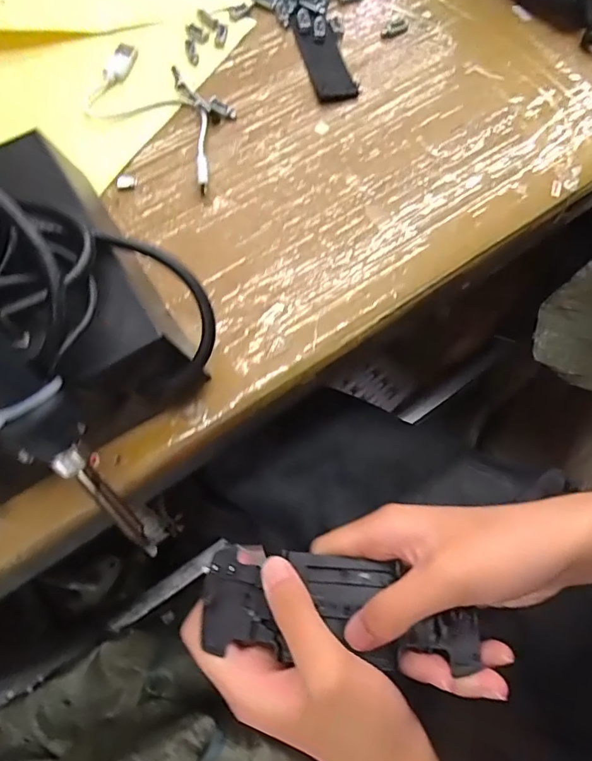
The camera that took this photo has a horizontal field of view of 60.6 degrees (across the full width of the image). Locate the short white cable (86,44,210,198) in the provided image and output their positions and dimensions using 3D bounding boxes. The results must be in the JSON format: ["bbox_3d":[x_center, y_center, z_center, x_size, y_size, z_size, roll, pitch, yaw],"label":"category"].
[{"bbox_3d":[-0.083,-0.154,0.298,0.051,0.013,0.121,-40,75,-14],"label":"short white cable"}]

